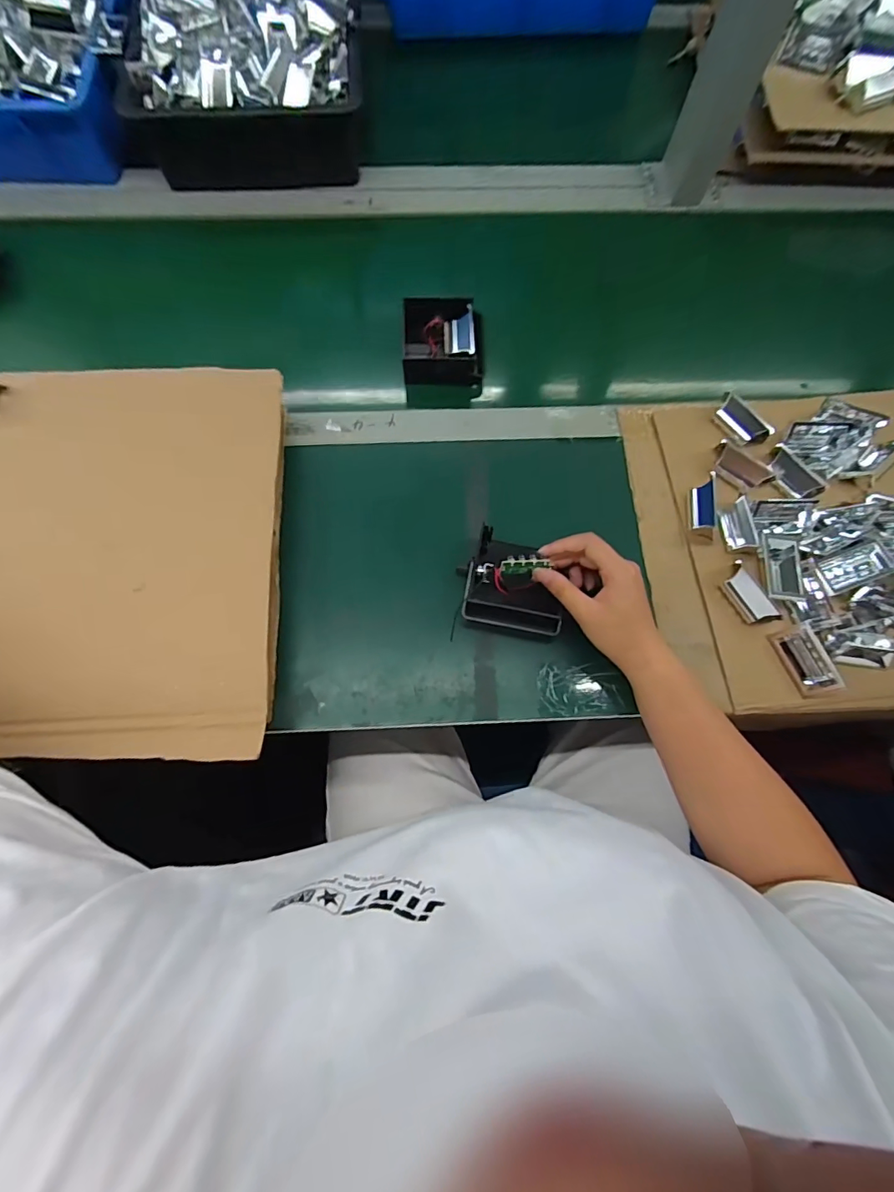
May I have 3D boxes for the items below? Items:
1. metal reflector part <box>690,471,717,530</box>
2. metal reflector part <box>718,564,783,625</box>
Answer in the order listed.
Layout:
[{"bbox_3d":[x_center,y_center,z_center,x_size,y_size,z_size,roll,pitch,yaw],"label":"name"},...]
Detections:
[{"bbox_3d":[0.256,-0.093,0.497,0.013,0.035,0.055,9,74,0],"label":"metal reflector part"},{"bbox_3d":[0.283,0.002,0.466,0.017,0.032,0.059,-30,77,-10],"label":"metal reflector part"}]

